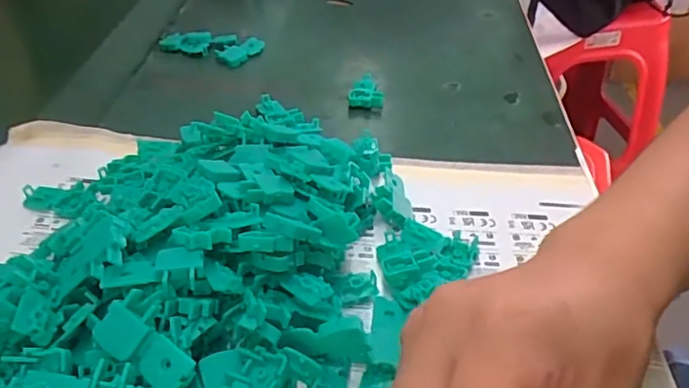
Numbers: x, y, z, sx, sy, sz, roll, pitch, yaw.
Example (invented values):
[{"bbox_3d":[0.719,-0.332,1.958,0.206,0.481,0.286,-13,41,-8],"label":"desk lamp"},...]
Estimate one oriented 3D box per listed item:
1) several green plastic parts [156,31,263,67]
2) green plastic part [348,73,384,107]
[{"bbox_3d":[-0.117,-0.133,0.523,0.087,0.010,0.042,17,53,13],"label":"several green plastic parts"},{"bbox_3d":[0.016,-0.081,0.467,0.026,0.010,0.042,0,40,-2],"label":"green plastic part"}]

